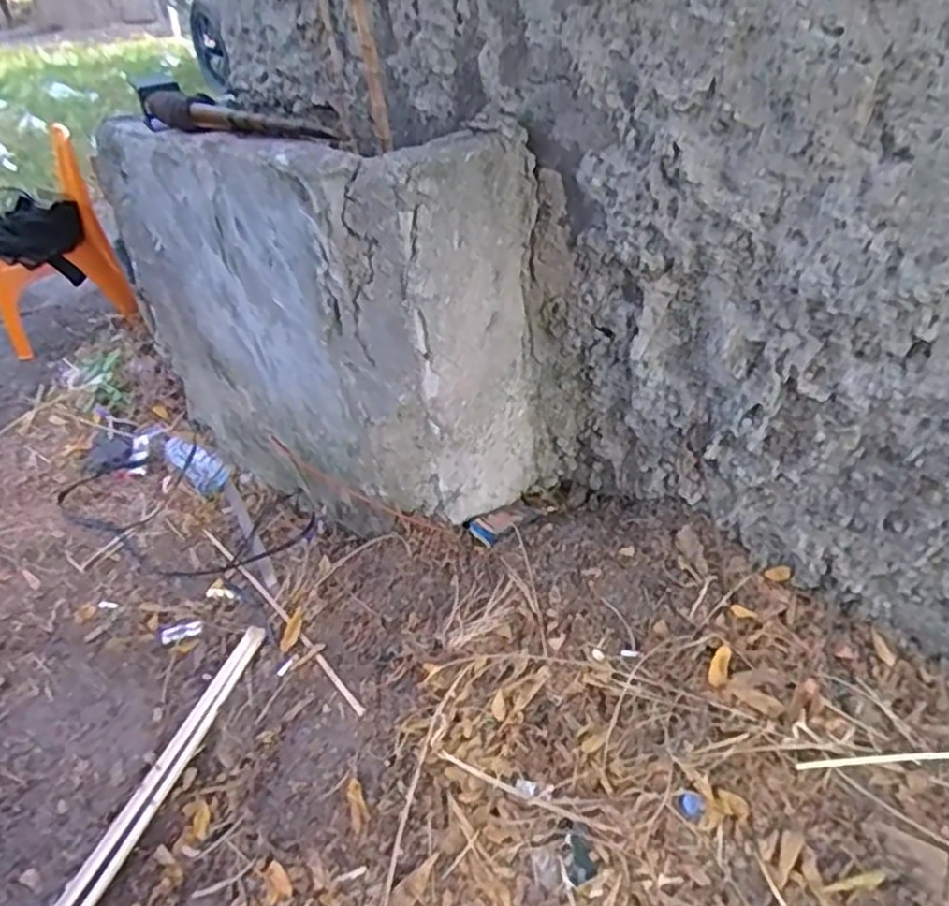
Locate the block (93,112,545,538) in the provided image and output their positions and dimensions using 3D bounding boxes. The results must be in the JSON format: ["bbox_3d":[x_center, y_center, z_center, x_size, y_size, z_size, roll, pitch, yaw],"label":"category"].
[{"bbox_3d":[-0.253,-0.228,1.187,0.295,0.555,0.714,-33,44,-33],"label":"block"}]

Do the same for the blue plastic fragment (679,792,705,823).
[{"bbox_3d":[0.236,0.385,0.805,0.026,0.010,0.027,-4,36,3],"label":"blue plastic fragment"}]

